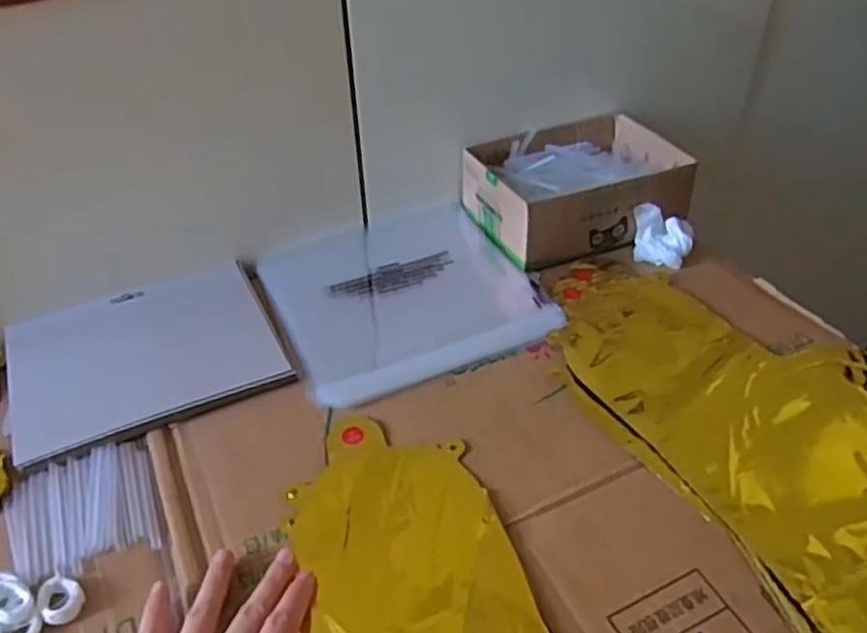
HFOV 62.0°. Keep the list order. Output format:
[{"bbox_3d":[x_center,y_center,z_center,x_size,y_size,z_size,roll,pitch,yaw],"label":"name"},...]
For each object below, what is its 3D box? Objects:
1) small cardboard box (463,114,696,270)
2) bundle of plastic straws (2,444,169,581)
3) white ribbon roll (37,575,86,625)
[{"bbox_3d":[0.135,-0.126,0.688,0.191,0.062,0.142,-15,42,-17],"label":"small cardboard box"},{"bbox_3d":[-0.225,0.124,0.465,0.086,0.004,0.093,-20,44,-22],"label":"bundle of plastic straws"},{"bbox_3d":[-0.210,0.158,0.405,0.028,0.006,0.023,30,49,32],"label":"white ribbon roll"}]

